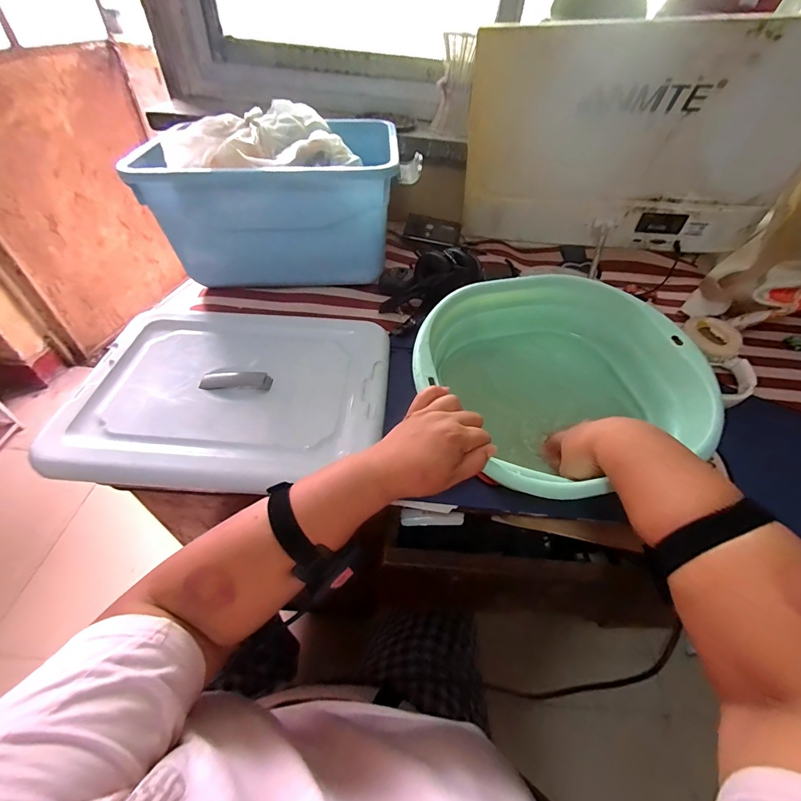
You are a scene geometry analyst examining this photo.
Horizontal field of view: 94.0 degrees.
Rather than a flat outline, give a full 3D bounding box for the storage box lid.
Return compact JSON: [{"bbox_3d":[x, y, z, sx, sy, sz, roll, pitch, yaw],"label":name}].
[{"bbox_3d":[-0.233,-0.025,0.550,0.424,0.046,0.321,3,49,-3],"label":"storage box lid"}]

